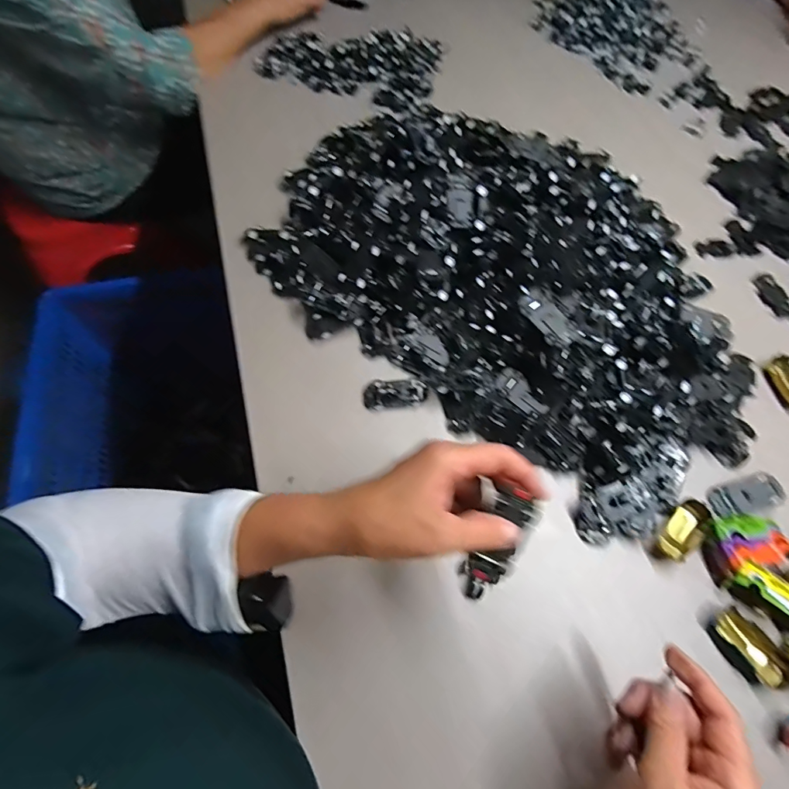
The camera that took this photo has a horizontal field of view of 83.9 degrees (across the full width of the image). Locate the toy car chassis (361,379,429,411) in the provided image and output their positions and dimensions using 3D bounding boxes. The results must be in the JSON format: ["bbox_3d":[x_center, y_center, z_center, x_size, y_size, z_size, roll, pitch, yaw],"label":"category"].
[{"bbox_3d":[0.001,-0.003,0.461,0.067,0.013,0.031,-5,64,-5],"label":"toy car chassis"}]

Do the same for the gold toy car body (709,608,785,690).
[{"bbox_3d":[0.297,0.214,0.369,0.035,0.016,0.056,-26,67,-15],"label":"gold toy car body"}]

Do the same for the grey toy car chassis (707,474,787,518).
[{"bbox_3d":[0.344,0.099,0.429,0.068,0.010,0.033,-19,65,5],"label":"grey toy car chassis"}]

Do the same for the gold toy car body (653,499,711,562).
[{"bbox_3d":[0.269,0.129,0.410,0.064,0.022,0.029,-39,71,-19],"label":"gold toy car body"}]

